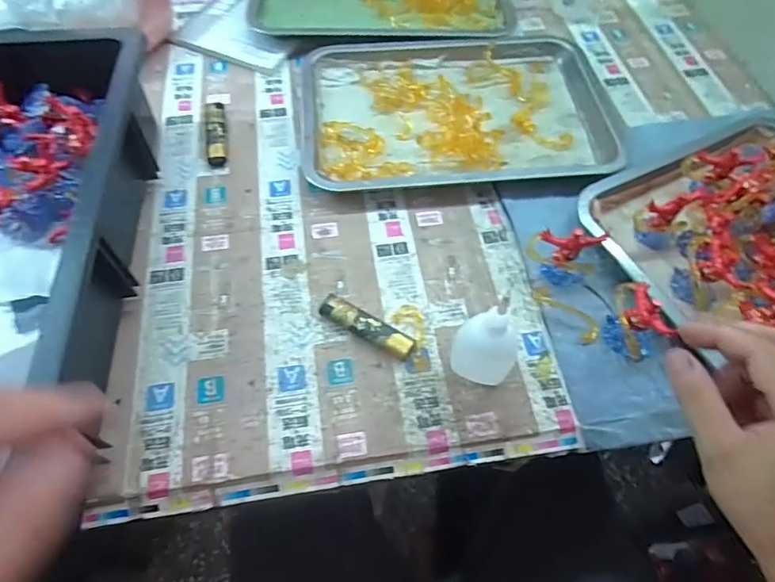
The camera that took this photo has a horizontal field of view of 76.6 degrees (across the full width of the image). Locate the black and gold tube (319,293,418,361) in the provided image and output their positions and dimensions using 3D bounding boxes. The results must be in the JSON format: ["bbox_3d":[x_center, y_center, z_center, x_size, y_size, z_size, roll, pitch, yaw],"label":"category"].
[{"bbox_3d":[-0.017,0.029,0.384,0.081,0.012,0.020,29,64,14],"label":"black and gold tube"}]

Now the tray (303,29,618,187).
[{"bbox_3d":[0.067,-0.199,0.515,0.312,0.032,0.234,-7,61,-5],"label":"tray"}]

